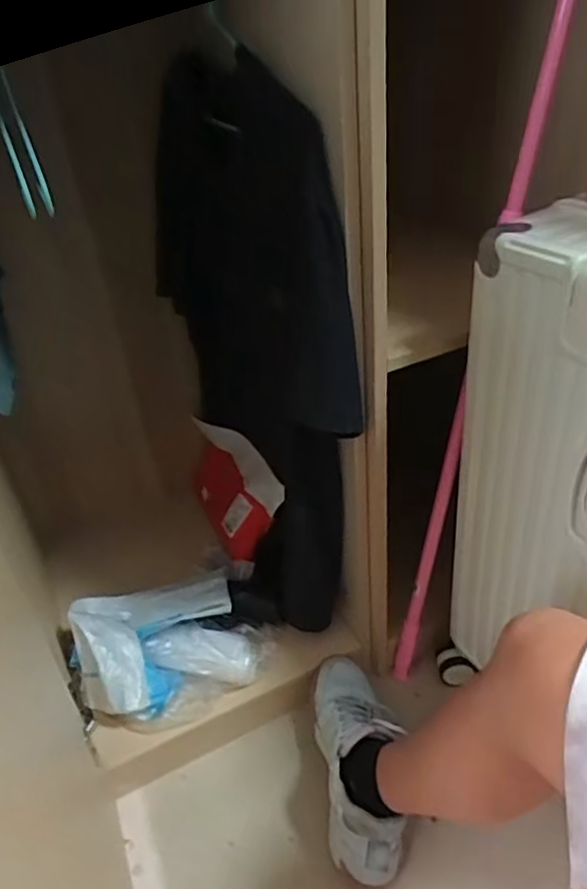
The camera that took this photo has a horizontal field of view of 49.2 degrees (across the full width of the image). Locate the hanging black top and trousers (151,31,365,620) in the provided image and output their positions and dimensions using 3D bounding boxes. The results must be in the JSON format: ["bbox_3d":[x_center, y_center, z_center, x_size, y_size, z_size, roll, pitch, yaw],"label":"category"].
[{"bbox_3d":[-0.066,-0.132,0.933,0.192,0.730,0.442,-12,35,-8],"label":"hanging black top and trousers"}]

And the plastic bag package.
[{"bbox_3d":[-0.186,0.286,0.961,0.272,0.103,0.214,-21,38,-19],"label":"plastic bag package"}]

